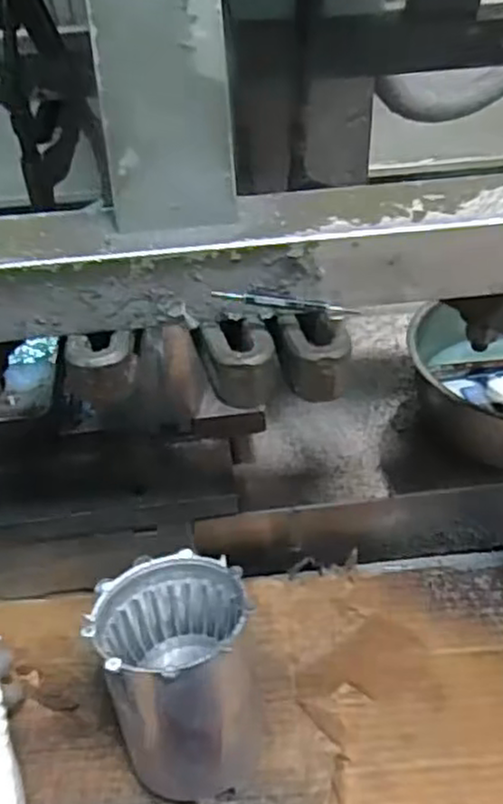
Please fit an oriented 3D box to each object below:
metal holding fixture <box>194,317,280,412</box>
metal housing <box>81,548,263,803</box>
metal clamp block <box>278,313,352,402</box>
[{"bbox_3d":[-0.007,-0.018,0.333,0.033,0.026,0.036,-11,43,-10],"label":"metal holding fixture"},{"bbox_3d":[-0.042,0.174,0.445,0.090,0.109,0.114,-13,43,-12],"label":"metal housing"},{"bbox_3d":[0.030,-0.023,0.333,0.031,0.028,0.037,-1,42,1],"label":"metal clamp block"}]

